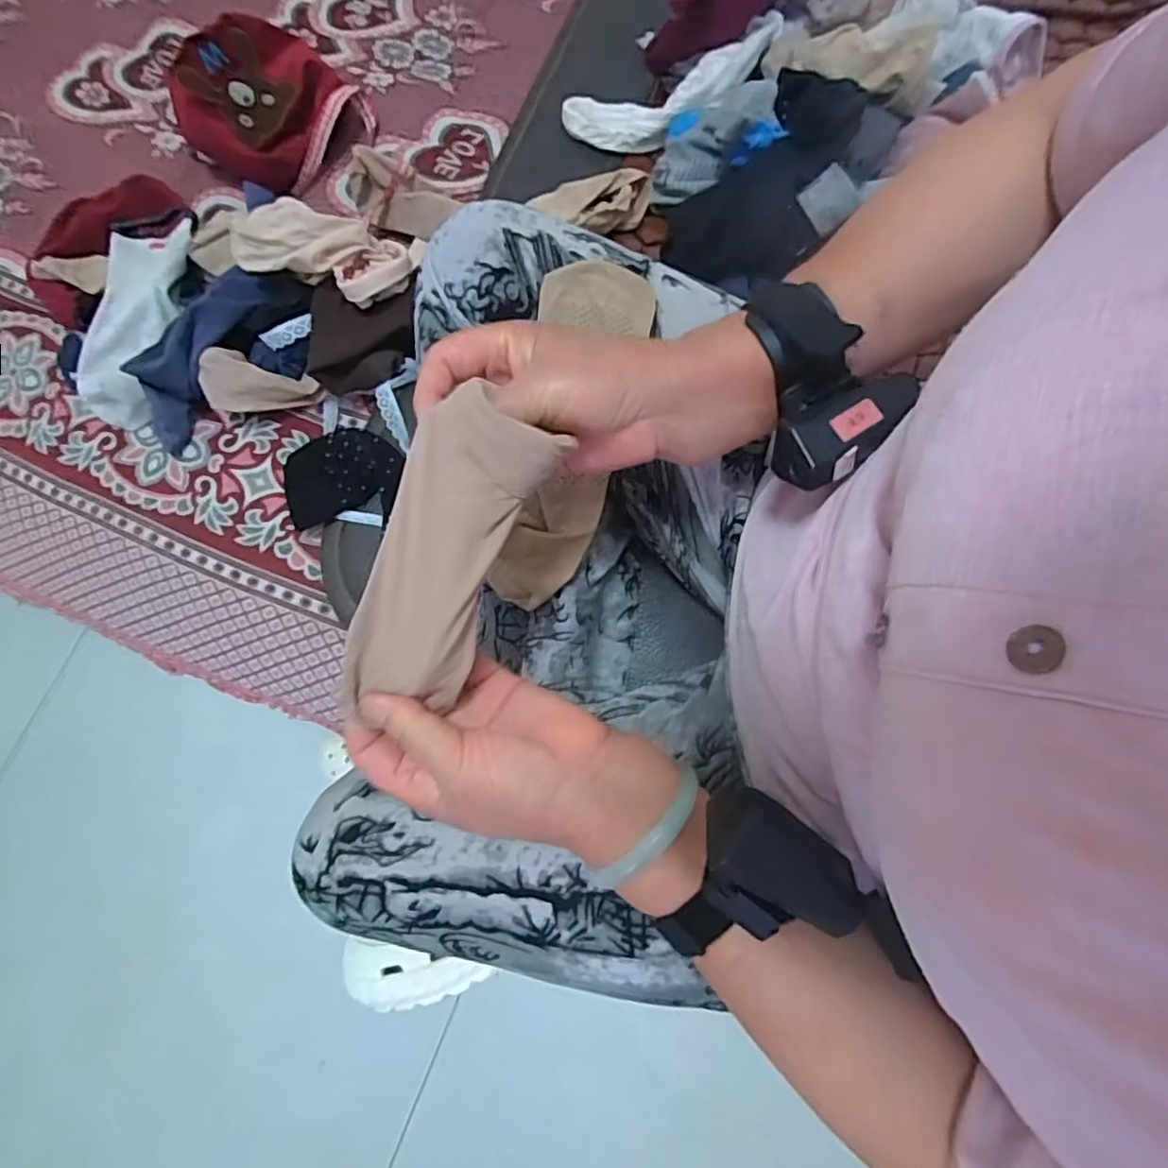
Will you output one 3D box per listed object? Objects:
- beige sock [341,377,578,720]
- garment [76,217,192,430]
[{"bbox_3d":[-0.068,-0.013,0.301,0.065,0.021,0.150,23,95,8],"label":"beige sock"},{"bbox_3d":[-0.379,-0.227,0.545,0.072,0.056,0.178,7,75,4],"label":"garment"}]

